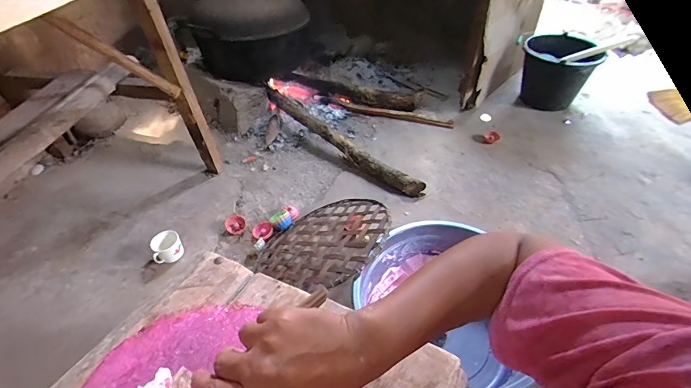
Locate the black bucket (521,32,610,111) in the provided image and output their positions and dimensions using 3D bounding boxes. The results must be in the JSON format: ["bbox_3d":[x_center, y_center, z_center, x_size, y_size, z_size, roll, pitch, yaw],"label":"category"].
[{"bbox_3d":[0.891,-0.511,1.572,0.288,0.254,0.295,21,48,21],"label":"black bucket"}]

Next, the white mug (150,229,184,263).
[{"bbox_3d":[-0.515,0.155,1.068,0.080,0.065,0.074,-20,47,-19],"label":"white mug"}]

